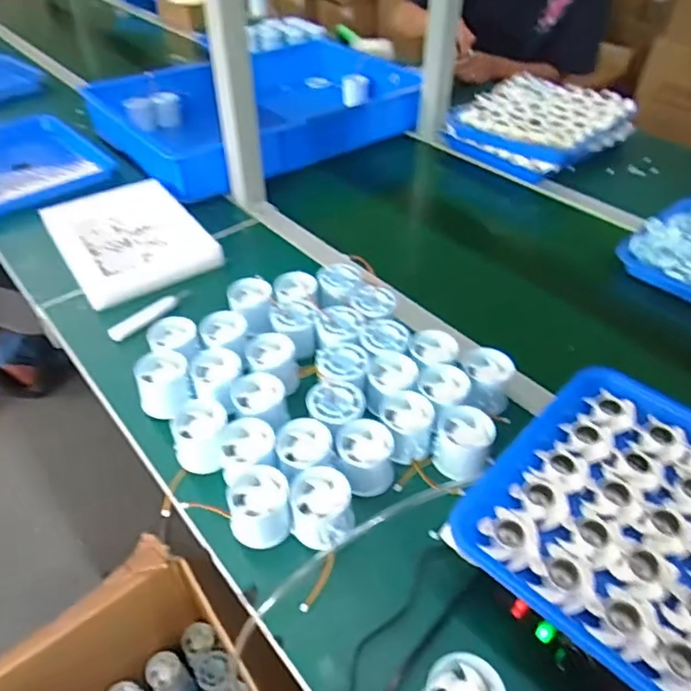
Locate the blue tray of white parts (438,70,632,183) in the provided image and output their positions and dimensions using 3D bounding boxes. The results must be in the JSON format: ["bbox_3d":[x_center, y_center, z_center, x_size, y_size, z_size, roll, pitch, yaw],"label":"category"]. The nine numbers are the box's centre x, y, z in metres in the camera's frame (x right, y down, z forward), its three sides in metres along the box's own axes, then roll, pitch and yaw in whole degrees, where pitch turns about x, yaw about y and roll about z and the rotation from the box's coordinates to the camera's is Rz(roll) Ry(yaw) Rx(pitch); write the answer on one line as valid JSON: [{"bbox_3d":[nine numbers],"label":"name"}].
[{"bbox_3d":[0.391,-0.445,1.104,0.339,0.075,0.271,-32,52,-30],"label":"blue tray of white parts"}]

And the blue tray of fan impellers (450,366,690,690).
[{"bbox_3d":[0.282,0.170,0.401,0.359,0.039,0.246,34,52,31],"label":"blue tray of fan impellers"}]

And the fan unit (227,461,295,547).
[{"bbox_3d":[-0.078,0.144,0.496,0.053,0.045,0.062,-7,44,-9],"label":"fan unit"}]

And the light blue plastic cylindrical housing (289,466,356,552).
[{"bbox_3d":[-0.021,0.146,0.494,0.056,0.044,0.058,1,43,-1],"label":"light blue plastic cylindrical housing"}]

